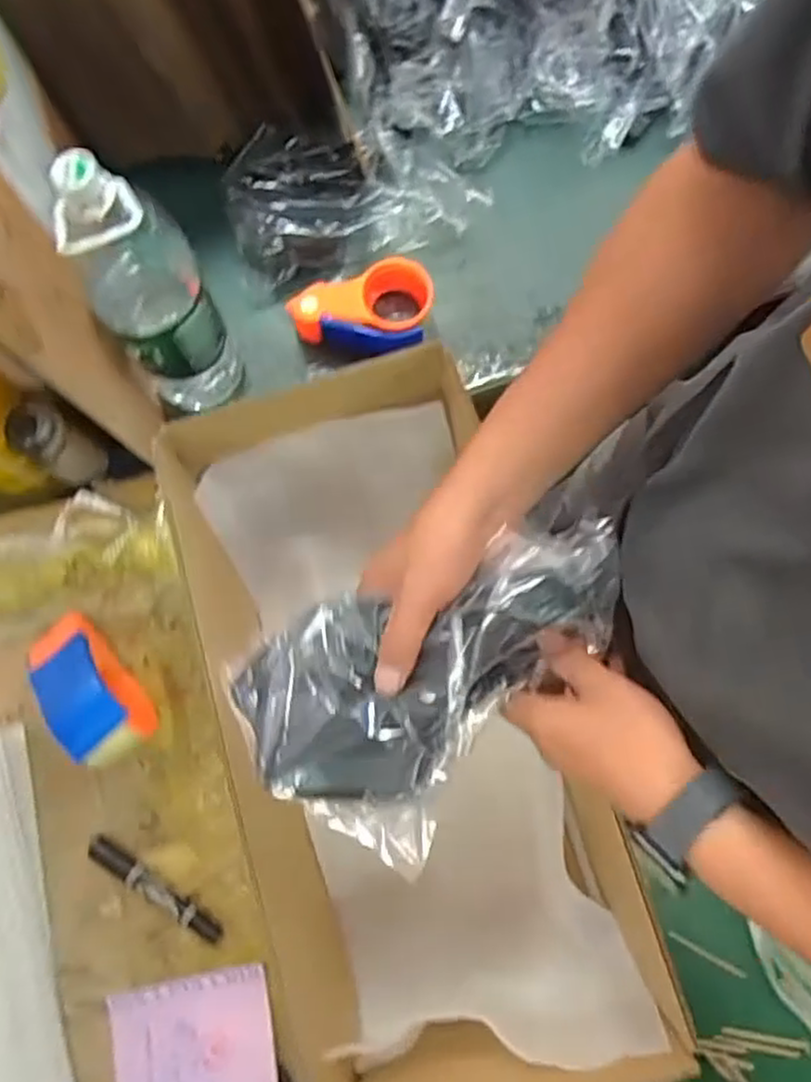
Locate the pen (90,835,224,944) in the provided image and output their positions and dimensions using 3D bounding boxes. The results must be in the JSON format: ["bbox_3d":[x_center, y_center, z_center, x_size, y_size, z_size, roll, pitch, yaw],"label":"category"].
[{"bbox_3d":[-0.223,0.311,0.653,0.141,0.019,0.020,33,81,7],"label":"pen"}]

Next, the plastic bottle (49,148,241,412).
[{"bbox_3d":[-0.243,-0.238,0.704,0.104,0.325,0.106,-23,79,-4],"label":"plastic bottle"}]

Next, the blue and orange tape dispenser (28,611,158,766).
[{"bbox_3d":[-0.285,0.136,0.662,0.074,0.078,0.144,-40,80,-7],"label":"blue and orange tape dispenser"}]

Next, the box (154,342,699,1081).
[{"bbox_3d":[-0.003,0.160,0.690,0.274,0.254,0.585,-17,79,-2],"label":"box"}]

